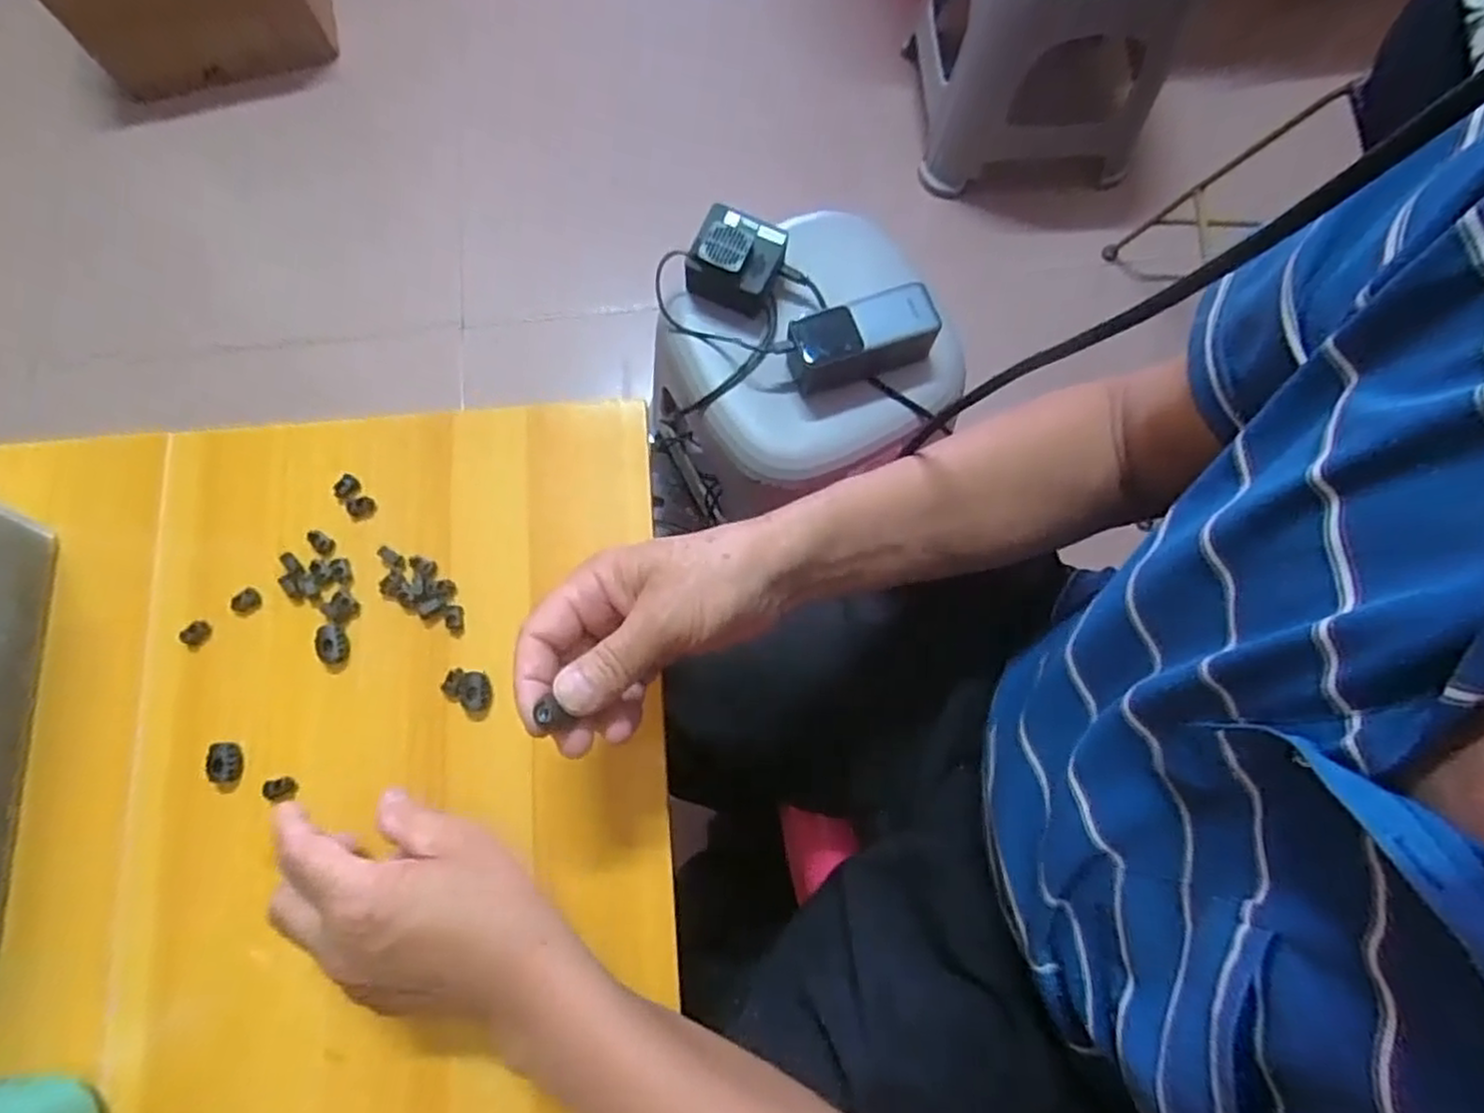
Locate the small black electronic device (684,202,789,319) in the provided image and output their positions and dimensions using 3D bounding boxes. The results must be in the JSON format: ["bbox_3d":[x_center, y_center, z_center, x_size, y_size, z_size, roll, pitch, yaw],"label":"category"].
[{"bbox_3d":[-0.004,-0.282,0.690,0.078,0.061,0.077,25,78,6],"label":"small black electronic device"}]

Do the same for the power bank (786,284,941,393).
[{"bbox_3d":[0.111,-0.203,0.677,0.130,0.057,0.054,-16,77,-3],"label":"power bank"}]

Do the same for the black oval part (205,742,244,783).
[{"bbox_3d":[-0.291,0.116,0.409,0.013,0.012,0.022,-6,77,-1],"label":"black oval part"}]

